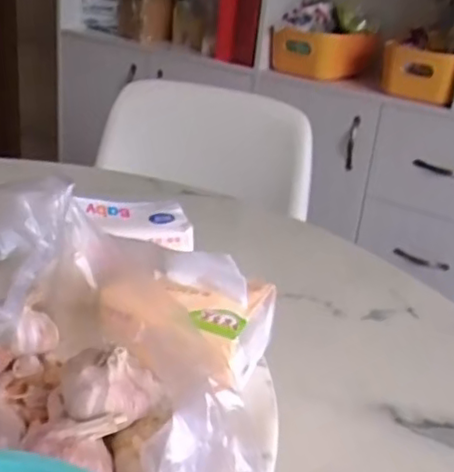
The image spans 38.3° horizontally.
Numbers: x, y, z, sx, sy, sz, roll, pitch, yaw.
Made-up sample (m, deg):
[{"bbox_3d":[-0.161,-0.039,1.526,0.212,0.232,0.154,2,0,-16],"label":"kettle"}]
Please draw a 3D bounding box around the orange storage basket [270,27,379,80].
[{"bbox_3d":[0.261,-0.500,1.772,0.186,0.113,0.197,-15,32,-39],"label":"orange storage basket"}]

